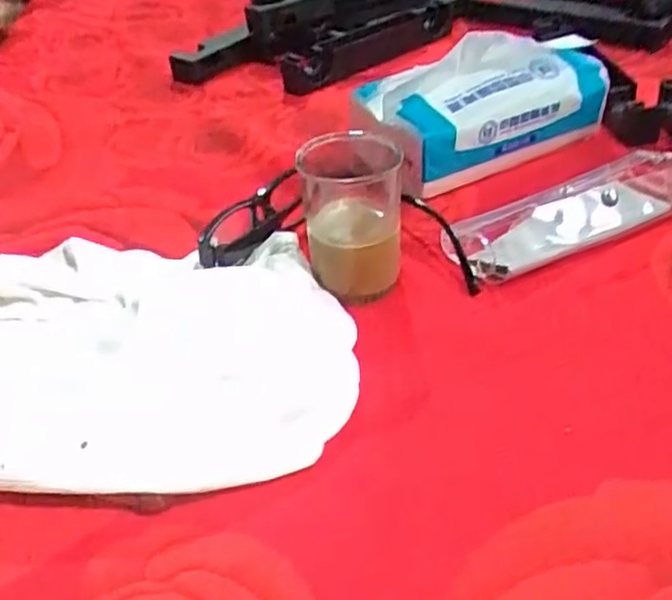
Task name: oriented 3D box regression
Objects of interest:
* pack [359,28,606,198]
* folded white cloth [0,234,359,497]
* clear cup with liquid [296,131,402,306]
[{"bbox_3d":[0.093,-0.137,0.480,0.166,0.070,0.084,-21,41,-17],"label":"pack"},{"bbox_3d":[-0.114,0.024,0.350,0.244,0.038,0.163,-2,39,5],"label":"folded white cloth"},{"bbox_3d":[0.009,-0.044,0.385,0.051,0.074,0.055,-4,39,3],"label":"clear cup with liquid"}]

